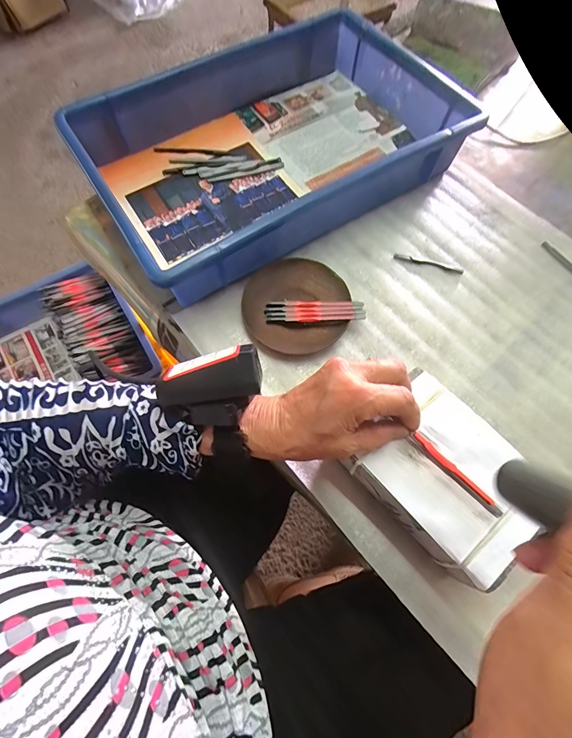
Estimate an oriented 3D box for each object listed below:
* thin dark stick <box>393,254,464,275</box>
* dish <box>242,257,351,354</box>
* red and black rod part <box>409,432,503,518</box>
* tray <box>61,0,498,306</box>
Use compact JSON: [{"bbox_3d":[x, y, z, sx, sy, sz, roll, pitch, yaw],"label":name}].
[{"bbox_3d":[0.168,-0.124,0.405,0.080,0.004,0.009,15,69,4],"label":"thin dark stick"},{"bbox_3d":[0.010,-0.070,0.375,0.112,0.014,0.109,0,69,-1],"label":"dish"},{"bbox_3d":[0.127,0.078,0.258,0.006,0.010,0.078,-41,72,-16],"label":"red and black rod part"},{"bbox_3d":[-0.019,-0.281,0.423,0.420,0.072,0.282,-31,73,-13],"label":"tray"}]

